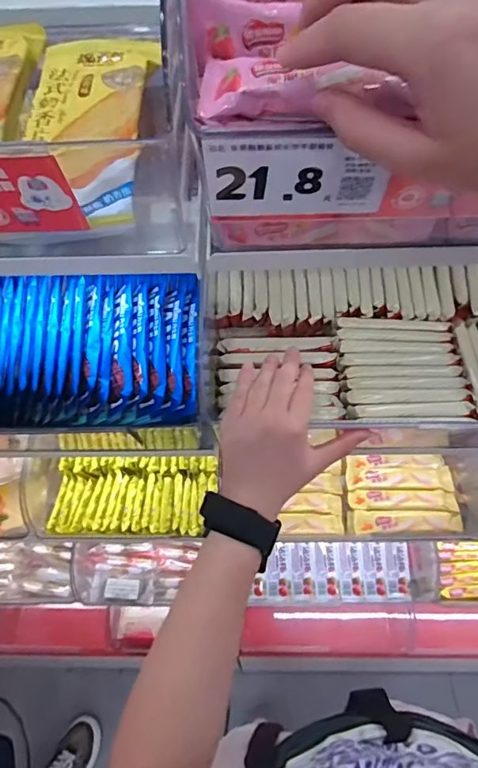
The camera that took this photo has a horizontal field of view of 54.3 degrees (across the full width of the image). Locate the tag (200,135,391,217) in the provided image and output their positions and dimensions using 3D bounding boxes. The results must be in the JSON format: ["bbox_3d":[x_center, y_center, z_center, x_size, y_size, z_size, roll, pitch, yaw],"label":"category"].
[{"bbox_3d":[0.031,-0.112,0.255,0.097,0.056,0.004,-2,69,2],"label":"tag"}]

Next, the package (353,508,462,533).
[{"bbox_3d":[0.235,0.192,0.649,0.145,0.018,0.029,0,55,1],"label":"package"}]

